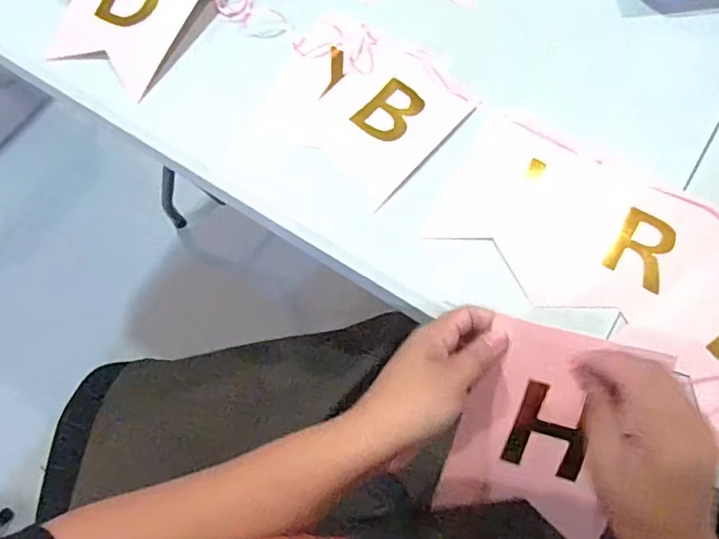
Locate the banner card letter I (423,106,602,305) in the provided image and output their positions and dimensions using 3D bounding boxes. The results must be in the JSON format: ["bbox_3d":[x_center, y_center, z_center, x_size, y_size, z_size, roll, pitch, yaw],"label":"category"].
[{"bbox_3d":[0.138,-0.067,0.509,0.117,0.005,0.146,28,74,10],"label":"banner card letter I"}]

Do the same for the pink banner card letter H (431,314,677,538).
[{"bbox_3d":[0.125,0.113,0.379,0.111,0.008,0.150,15,107,8],"label":"pink banner card letter H"}]

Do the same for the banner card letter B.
[{"bbox_3d":[0.024,-0.149,0.539,0.120,0.006,0.154,41,77,14],"label":"banner card letter B"}]

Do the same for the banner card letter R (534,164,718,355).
[{"bbox_3d":[0.240,-0.013,0.483,0.114,0.006,0.147,28,74,11],"label":"banner card letter R"}]

